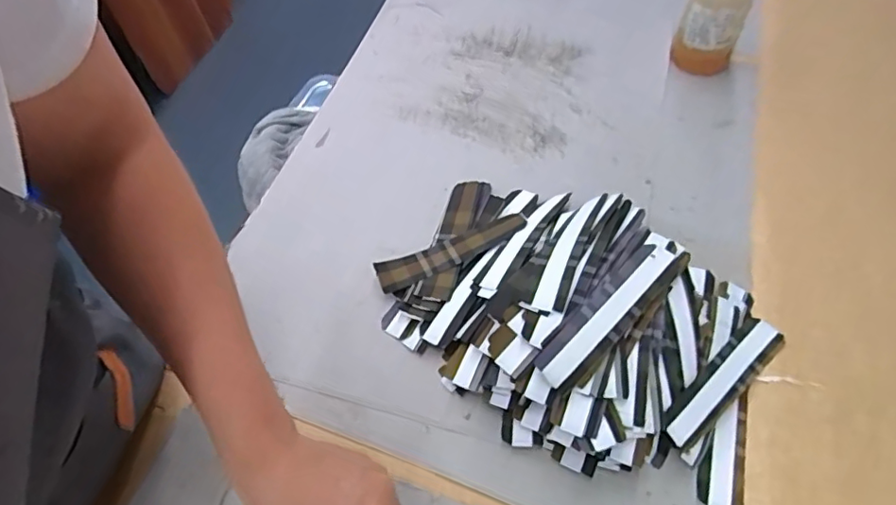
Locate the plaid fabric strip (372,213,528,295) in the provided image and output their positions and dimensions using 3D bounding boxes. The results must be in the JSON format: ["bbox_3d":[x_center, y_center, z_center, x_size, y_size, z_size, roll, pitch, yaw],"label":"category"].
[{"bbox_3d":[0.003,-0.002,0.507,0.139,0.017,0.030,-22,56,-11],"label":"plaid fabric strip"}]

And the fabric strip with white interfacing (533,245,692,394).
[{"bbox_3d":[0.118,0.041,0.405,0.144,0.012,0.033,-40,61,-21],"label":"fabric strip with white interfacing"}]

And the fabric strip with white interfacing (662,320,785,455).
[{"bbox_3d":[0.207,0.095,0.420,0.141,0.011,0.031,-32,83,-28],"label":"fabric strip with white interfacing"}]

